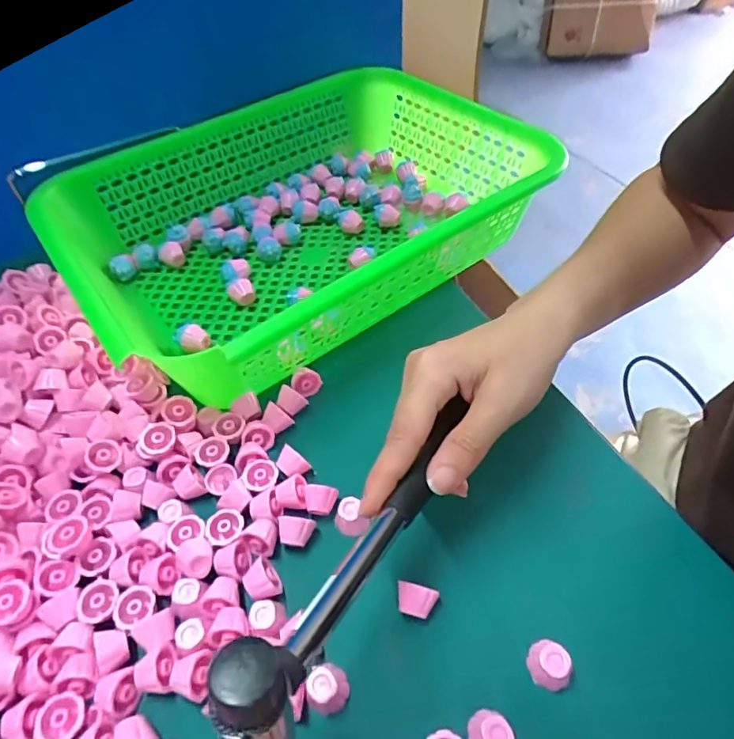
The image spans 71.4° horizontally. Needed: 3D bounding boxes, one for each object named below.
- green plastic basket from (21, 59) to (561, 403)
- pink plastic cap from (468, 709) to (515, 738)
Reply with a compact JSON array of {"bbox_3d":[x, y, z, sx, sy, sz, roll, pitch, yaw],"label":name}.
[{"bbox_3d":[-0.053,-0.128,0.422,0.360,0.085,0.268,-33,56,-23],"label":"green plastic basket"},{"bbox_3d":[0.054,0.161,0.223,0.017,0.016,0.021,-22,52,-15],"label":"pink plastic cap"}]

